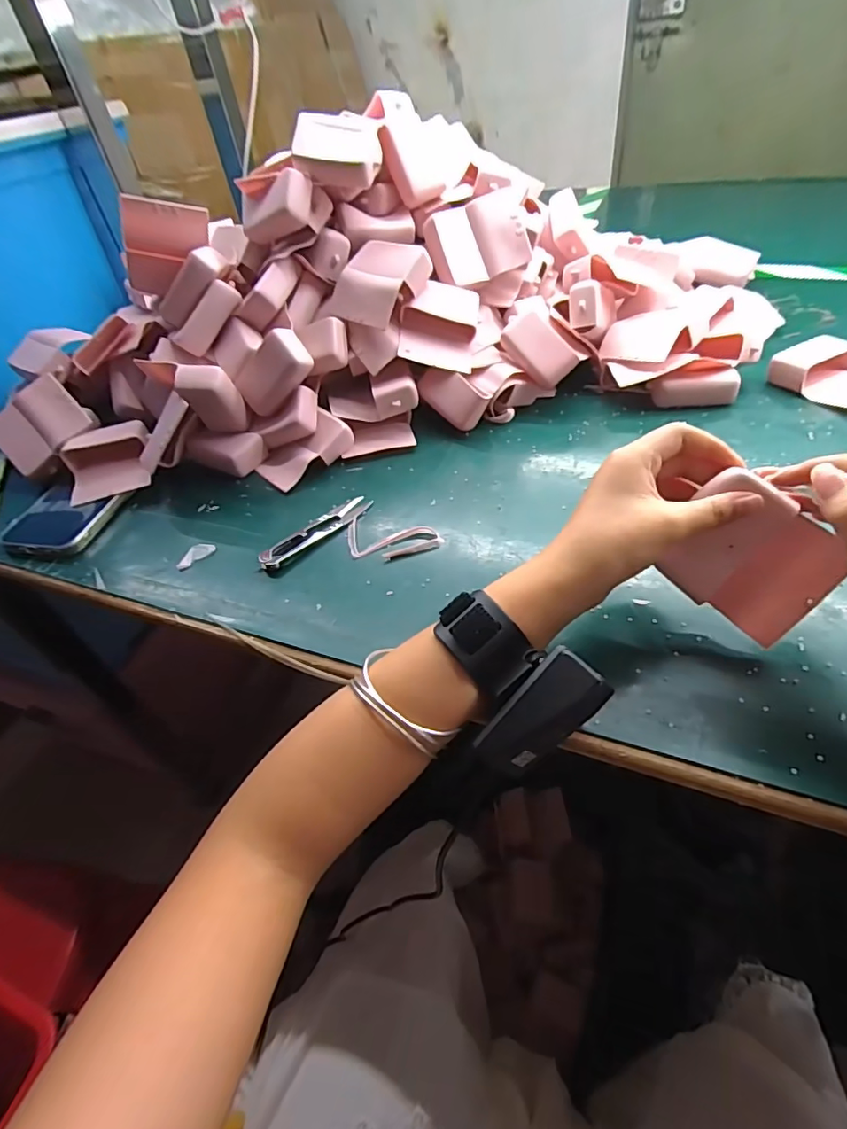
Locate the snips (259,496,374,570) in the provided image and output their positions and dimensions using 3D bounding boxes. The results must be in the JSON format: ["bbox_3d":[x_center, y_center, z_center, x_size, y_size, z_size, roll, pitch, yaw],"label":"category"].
[{"bbox_3d":[-0.085,-0.028,0.437,0.022,0.006,0.105,32,59,34],"label":"snips"}]

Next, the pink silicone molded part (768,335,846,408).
[{"bbox_3d":[0.383,-0.180,0.497,0.078,0.030,0.082,-26,47,-15],"label":"pink silicone molded part"}]

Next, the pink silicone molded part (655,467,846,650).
[{"bbox_3d":[0.185,-0.004,0.304,0.086,0.070,0.013,33,22,-3],"label":"pink silicone molded part"}]

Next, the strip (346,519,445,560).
[{"bbox_3d":[-0.025,-0.018,0.421,0.077,0.005,0.037,4,47,14],"label":"strip"}]

